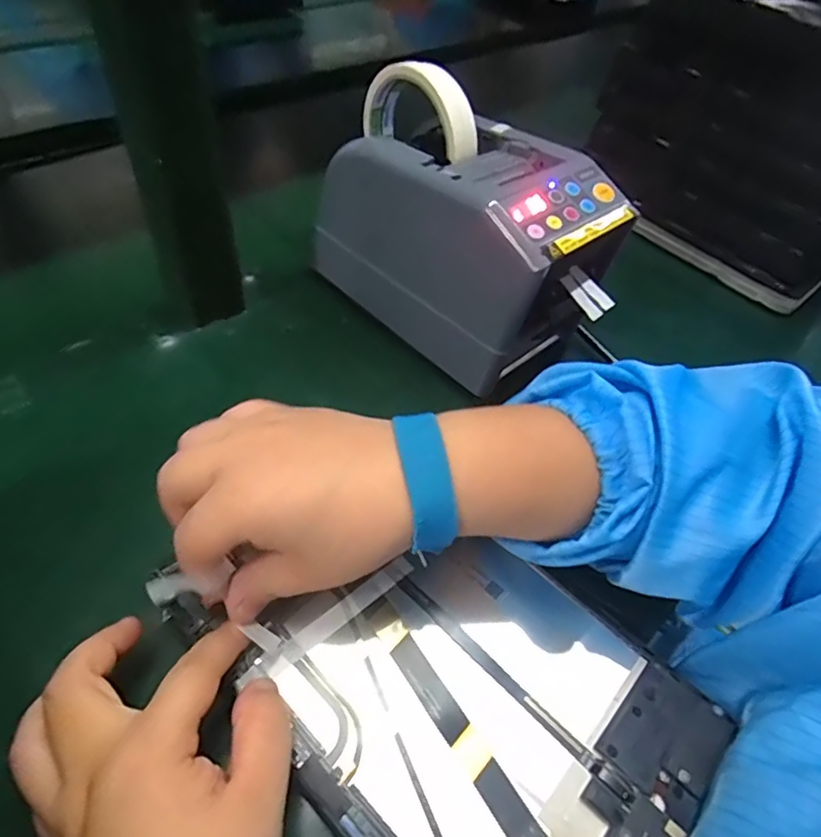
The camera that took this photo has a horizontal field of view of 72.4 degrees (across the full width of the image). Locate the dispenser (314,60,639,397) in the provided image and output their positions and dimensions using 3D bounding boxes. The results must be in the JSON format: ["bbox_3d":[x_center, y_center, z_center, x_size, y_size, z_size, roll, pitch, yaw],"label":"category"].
[{"bbox_3d":[0.039,-0.126,0.382,0.213,0.133,0.116,36,55,22],"label":"dispenser"}]

